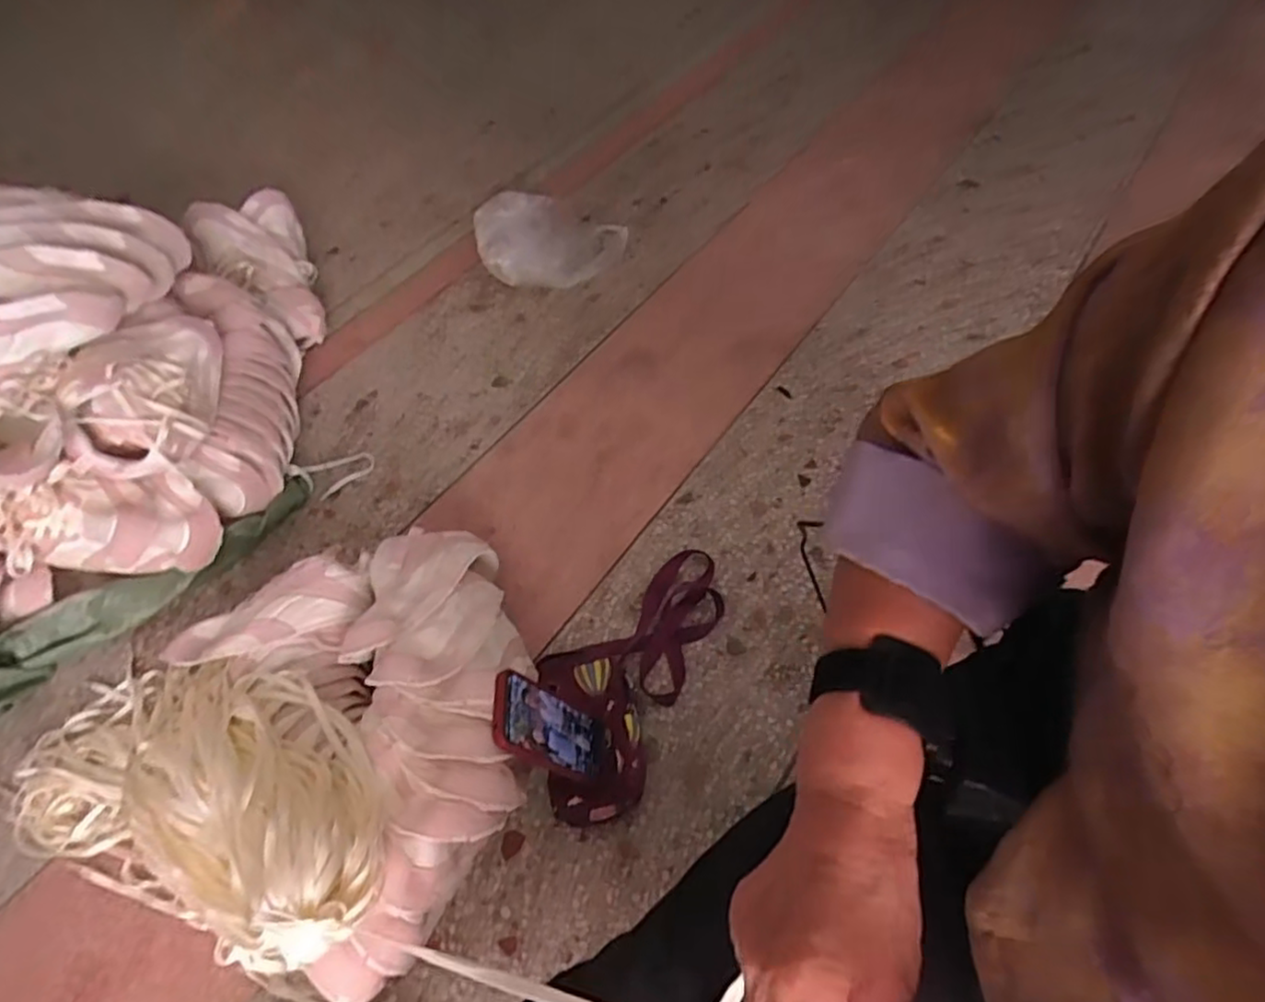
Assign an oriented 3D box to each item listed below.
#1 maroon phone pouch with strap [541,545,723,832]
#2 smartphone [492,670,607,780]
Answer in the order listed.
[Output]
[{"bbox_3d":[-0.013,0.192,0.811,0.169,0.052,0.369,19,58,17],"label":"maroon phone pouch with strap"},{"bbox_3d":[-0.083,0.240,0.703,0.011,0.167,0.078,-28,44,22],"label":"smartphone"}]

